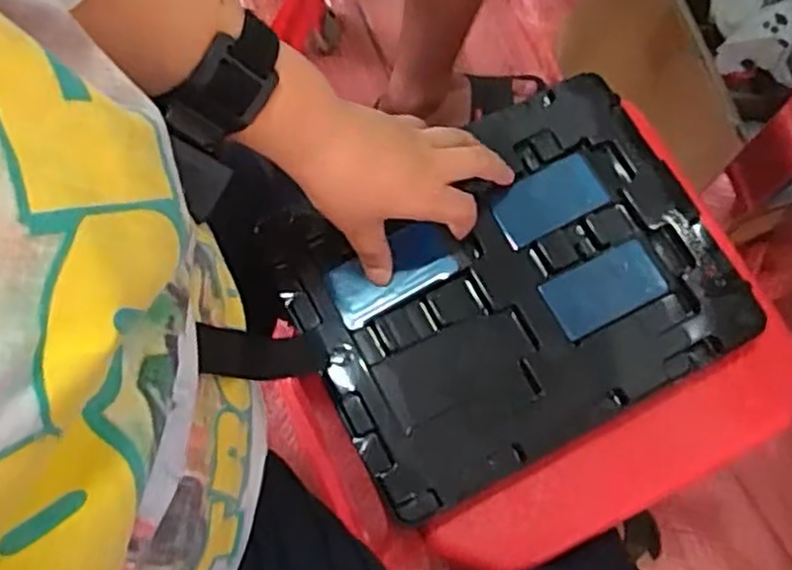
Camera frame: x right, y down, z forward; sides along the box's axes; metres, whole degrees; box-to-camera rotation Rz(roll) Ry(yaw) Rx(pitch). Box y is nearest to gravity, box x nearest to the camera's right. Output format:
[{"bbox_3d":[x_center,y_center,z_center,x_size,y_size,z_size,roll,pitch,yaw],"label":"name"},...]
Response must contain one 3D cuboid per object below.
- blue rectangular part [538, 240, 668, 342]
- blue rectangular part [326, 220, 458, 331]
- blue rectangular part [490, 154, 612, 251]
[{"bbox_3d":[0.138,0.003,0.487,0.077,0.004,0.042,-26,74,-10],"label":"blue rectangular part"},{"bbox_3d":[-0.003,-0.009,0.481,0.084,0.005,0.044,-32,75,-8],"label":"blue rectangular part"},{"bbox_3d":[0.104,-0.059,0.508,0.078,0.004,0.043,-27,75,-10],"label":"blue rectangular part"}]

